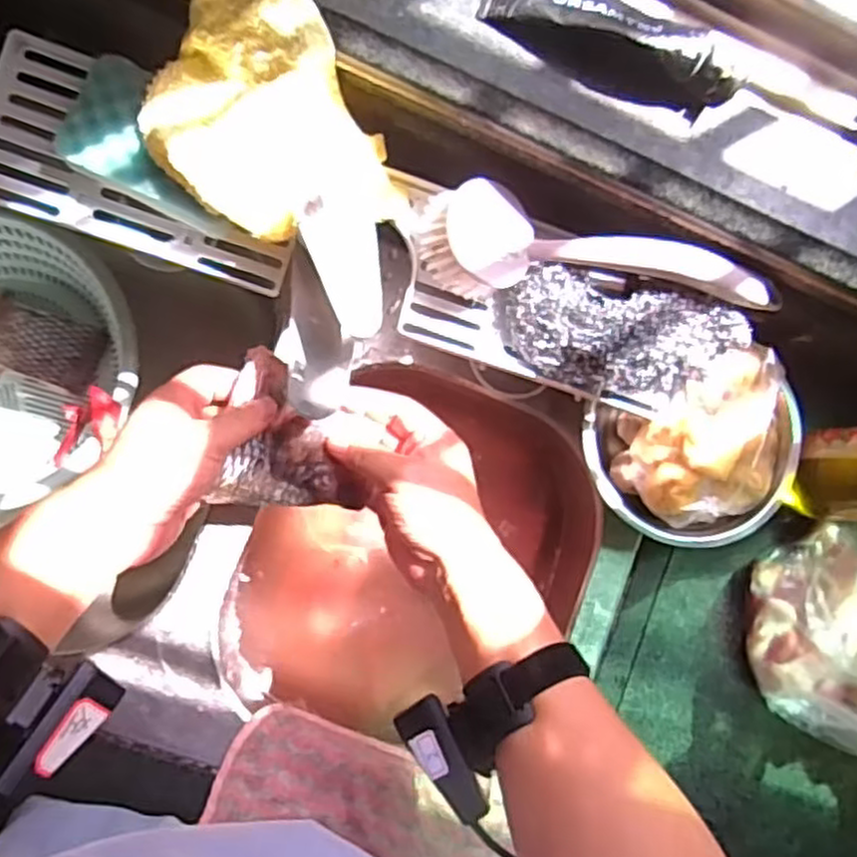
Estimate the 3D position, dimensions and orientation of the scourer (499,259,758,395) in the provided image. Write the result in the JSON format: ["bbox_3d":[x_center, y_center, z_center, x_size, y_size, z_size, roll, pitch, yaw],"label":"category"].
[{"bbox_3d":[0.129,-0.060,0.496,0.159,0.047,0.069,13,85,-8],"label":"scourer"}]

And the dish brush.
[{"bbox_3d":[0.113,-0.119,0.484,0.233,0.046,0.065,2,87,-9],"label":"dish brush"}]

